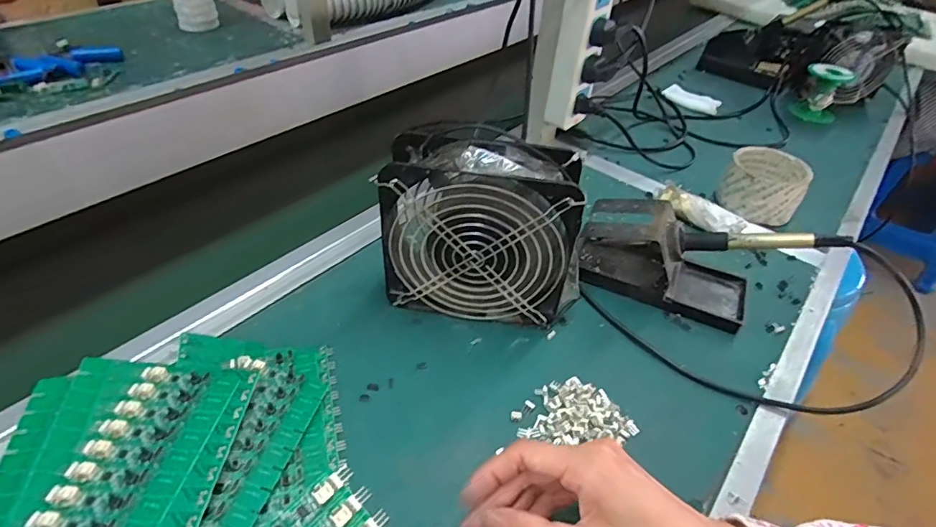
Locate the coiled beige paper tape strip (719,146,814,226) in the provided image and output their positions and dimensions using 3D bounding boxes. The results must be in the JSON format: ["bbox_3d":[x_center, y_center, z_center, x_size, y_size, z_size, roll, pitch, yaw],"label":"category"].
[{"bbox_3d":[0.343,-0.088,0.582,0.084,0.059,0.086,26,47,21],"label":"coiled beige paper tape strip"}]

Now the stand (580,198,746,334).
[{"bbox_3d":[0.185,-0.007,0.464,0.153,0.070,0.076,19,45,15],"label":"stand"}]

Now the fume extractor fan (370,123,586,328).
[{"bbox_3d":[0.014,-0.024,0.407,0.155,0.154,0.062,11,43,6],"label":"fume extractor fan"}]

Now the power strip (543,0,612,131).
[{"bbox_3d":[0.128,-0.263,0.564,0.052,0.217,0.039,9,43,5],"label":"power strip"}]

